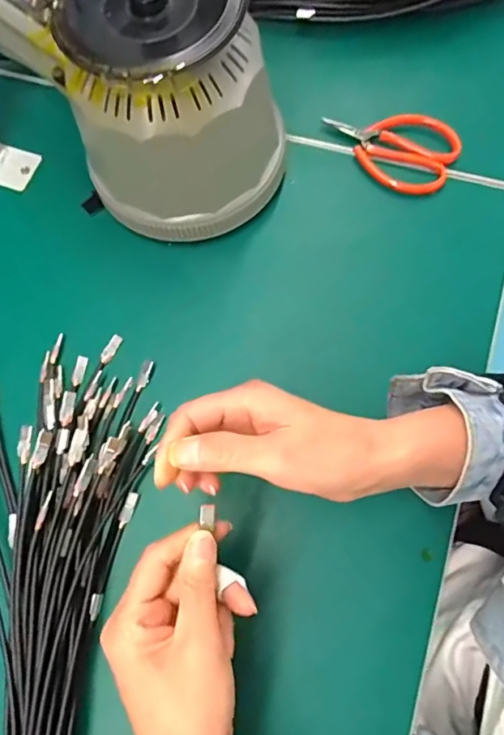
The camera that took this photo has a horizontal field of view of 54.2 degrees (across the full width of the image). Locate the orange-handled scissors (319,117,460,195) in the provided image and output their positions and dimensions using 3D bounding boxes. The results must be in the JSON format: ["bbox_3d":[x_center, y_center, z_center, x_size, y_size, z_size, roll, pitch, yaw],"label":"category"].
[{"bbox_3d":[0.114,-0.183,0.413,0.109,0.017,0.062,19,75,8],"label":"orange-handled scissors"}]

